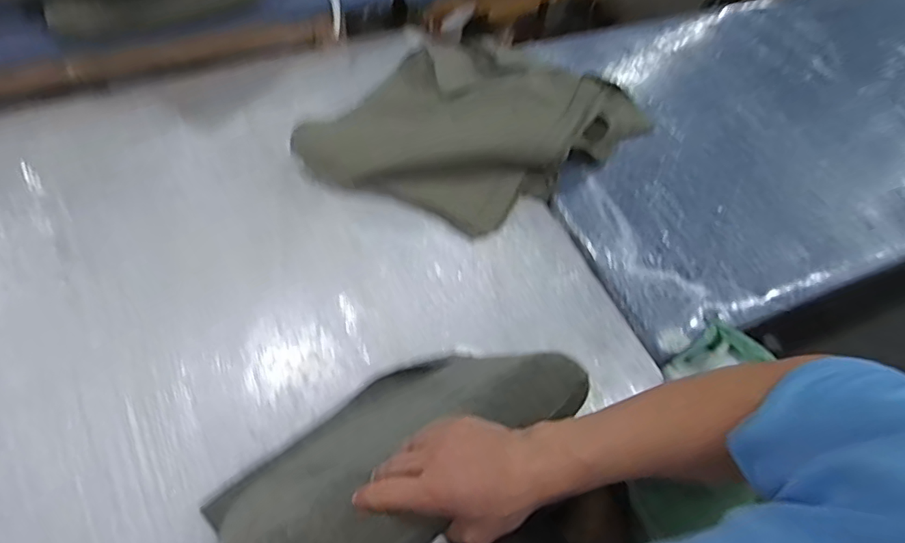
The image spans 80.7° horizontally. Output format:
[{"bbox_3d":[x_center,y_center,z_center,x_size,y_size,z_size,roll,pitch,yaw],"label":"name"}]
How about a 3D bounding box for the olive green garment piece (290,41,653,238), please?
[{"bbox_3d":[0.055,-0.329,1.168,0.664,0.121,0.501,22,60,9],"label":"olive green garment piece"}]

